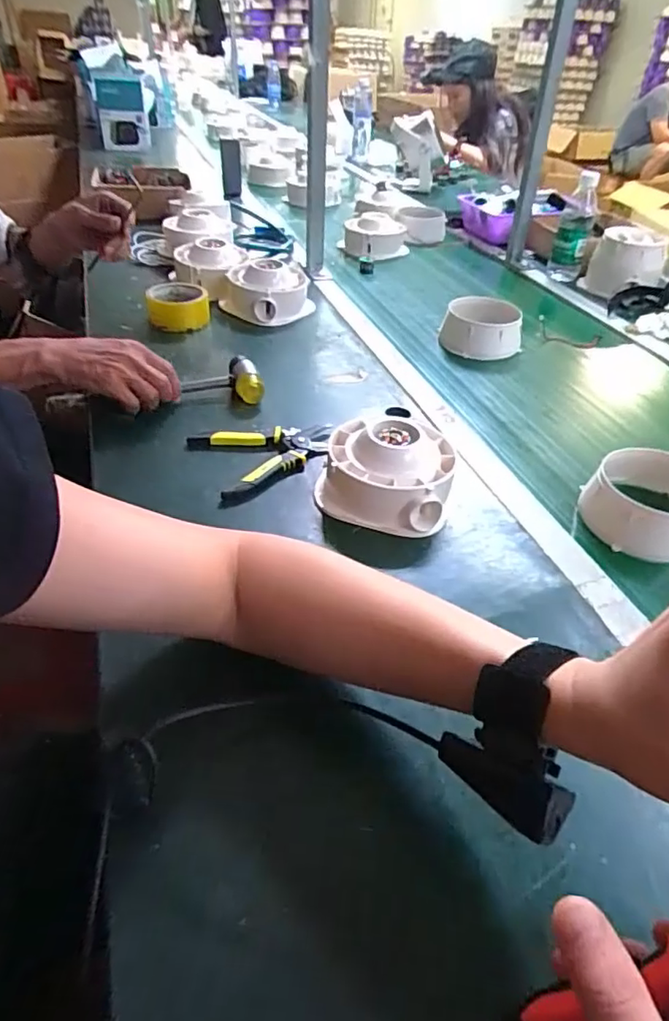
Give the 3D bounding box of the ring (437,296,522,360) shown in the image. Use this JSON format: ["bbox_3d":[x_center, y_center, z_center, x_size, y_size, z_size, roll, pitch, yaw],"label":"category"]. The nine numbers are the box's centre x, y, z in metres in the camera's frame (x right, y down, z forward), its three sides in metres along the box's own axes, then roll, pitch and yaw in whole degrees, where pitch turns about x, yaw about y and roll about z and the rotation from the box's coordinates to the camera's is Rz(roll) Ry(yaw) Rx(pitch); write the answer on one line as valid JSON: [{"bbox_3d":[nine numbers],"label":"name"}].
[{"bbox_3d":[0.229,-0.287,0.907,0.121,0.057,0.123,11,40,8],"label":"ring"}]

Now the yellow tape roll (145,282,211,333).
[{"bbox_3d":[-0.237,-0.311,0.887,0.091,0.051,0.100,-6,40,-11],"label":"yellow tape roll"}]

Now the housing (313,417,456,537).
[{"bbox_3d":[0.049,-0.044,0.584,0.137,0.066,0.115,10,40,8],"label":"housing"}]

